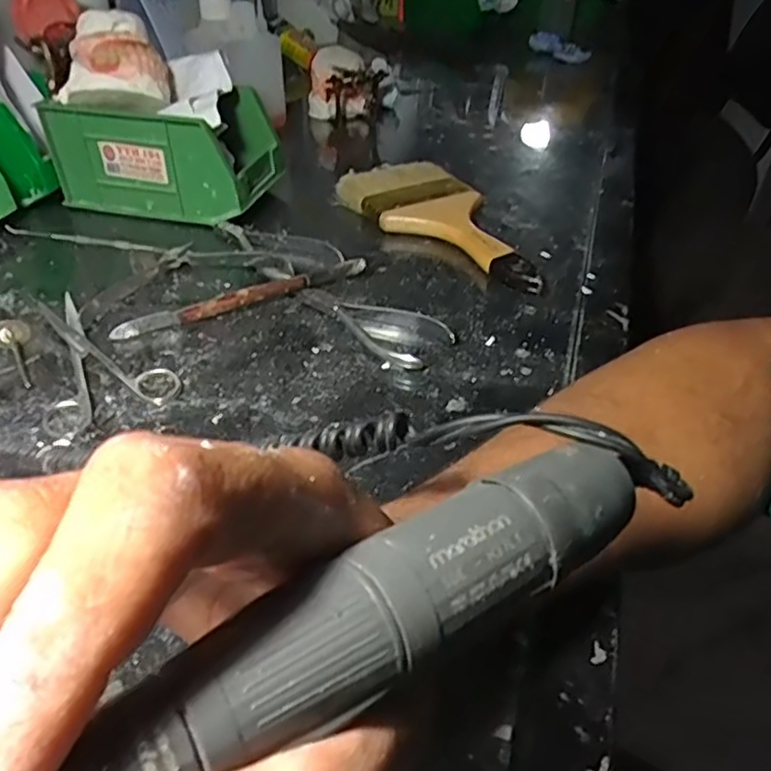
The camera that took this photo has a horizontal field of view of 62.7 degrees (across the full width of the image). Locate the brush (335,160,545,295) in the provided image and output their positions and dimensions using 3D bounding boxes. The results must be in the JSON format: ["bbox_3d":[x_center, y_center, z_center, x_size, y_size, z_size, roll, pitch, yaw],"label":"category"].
[{"bbox_3d":[0.056,-0.137,0.522,0.096,0.023,0.225,-24,46,-28],"label":"brush"}]

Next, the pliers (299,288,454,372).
[{"bbox_3d":[-0.008,-0.044,0.416,0.049,0.010,0.111,-31,50,-34],"label":"pliers"}]

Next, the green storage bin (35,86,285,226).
[{"bbox_3d":[-0.184,-0.204,0.548,0.166,0.083,0.098,11,40,11],"label":"green storage bin"}]

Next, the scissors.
[{"bbox_3d":[-0.180,-0.020,0.383,0.071,0.008,0.131,-23,46,-27],"label":"scissors"}]

